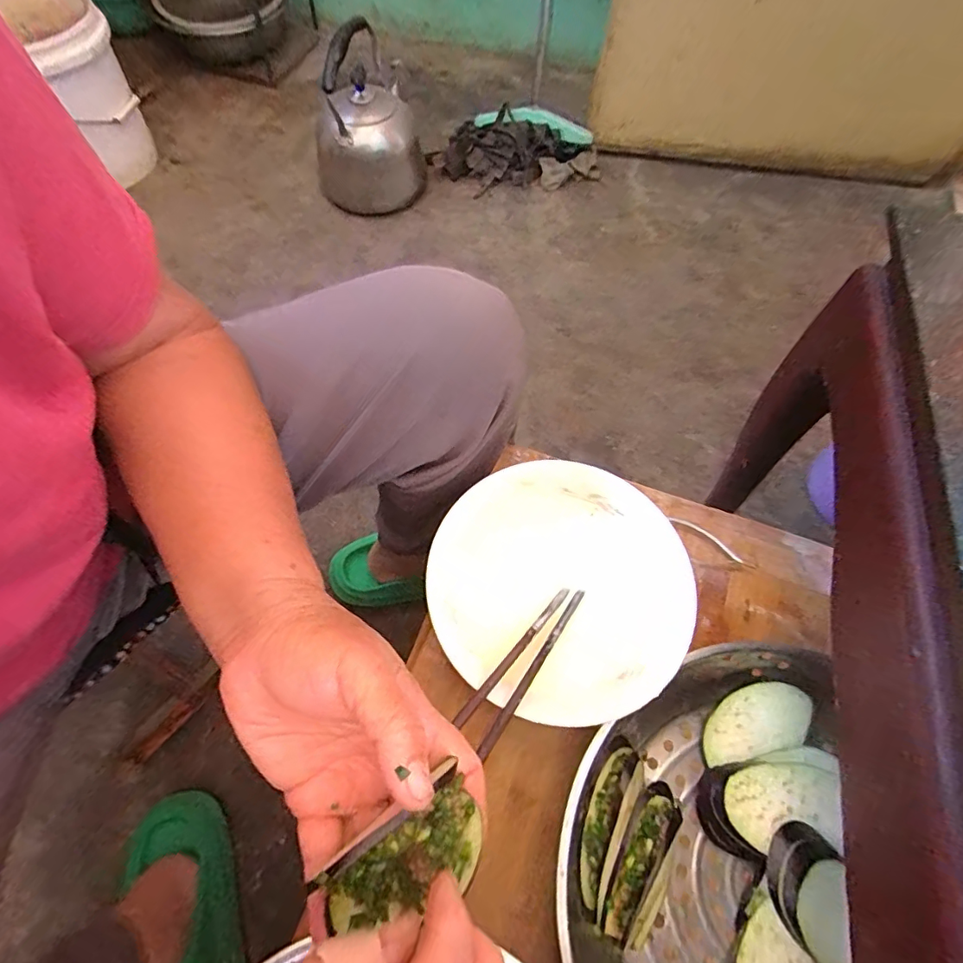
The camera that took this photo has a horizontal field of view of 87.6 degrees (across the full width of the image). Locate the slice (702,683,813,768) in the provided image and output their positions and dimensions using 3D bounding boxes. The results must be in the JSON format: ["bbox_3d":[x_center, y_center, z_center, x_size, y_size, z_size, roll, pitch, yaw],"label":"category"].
[{"bbox_3d":[0.204,0.179,0.376,0.083,0.007,0.044,-16,69,3],"label":"slice"}]

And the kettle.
[{"bbox_3d":[-0.219,-0.717,1.010,0.205,0.244,0.240,16,63,5],"label":"kettle"}]

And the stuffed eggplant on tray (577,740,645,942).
[{"bbox_3d":[0.081,0.229,0.336,0.032,0.038,0.104,24,64,9],"label":"stuffed eggplant on tray"}]

